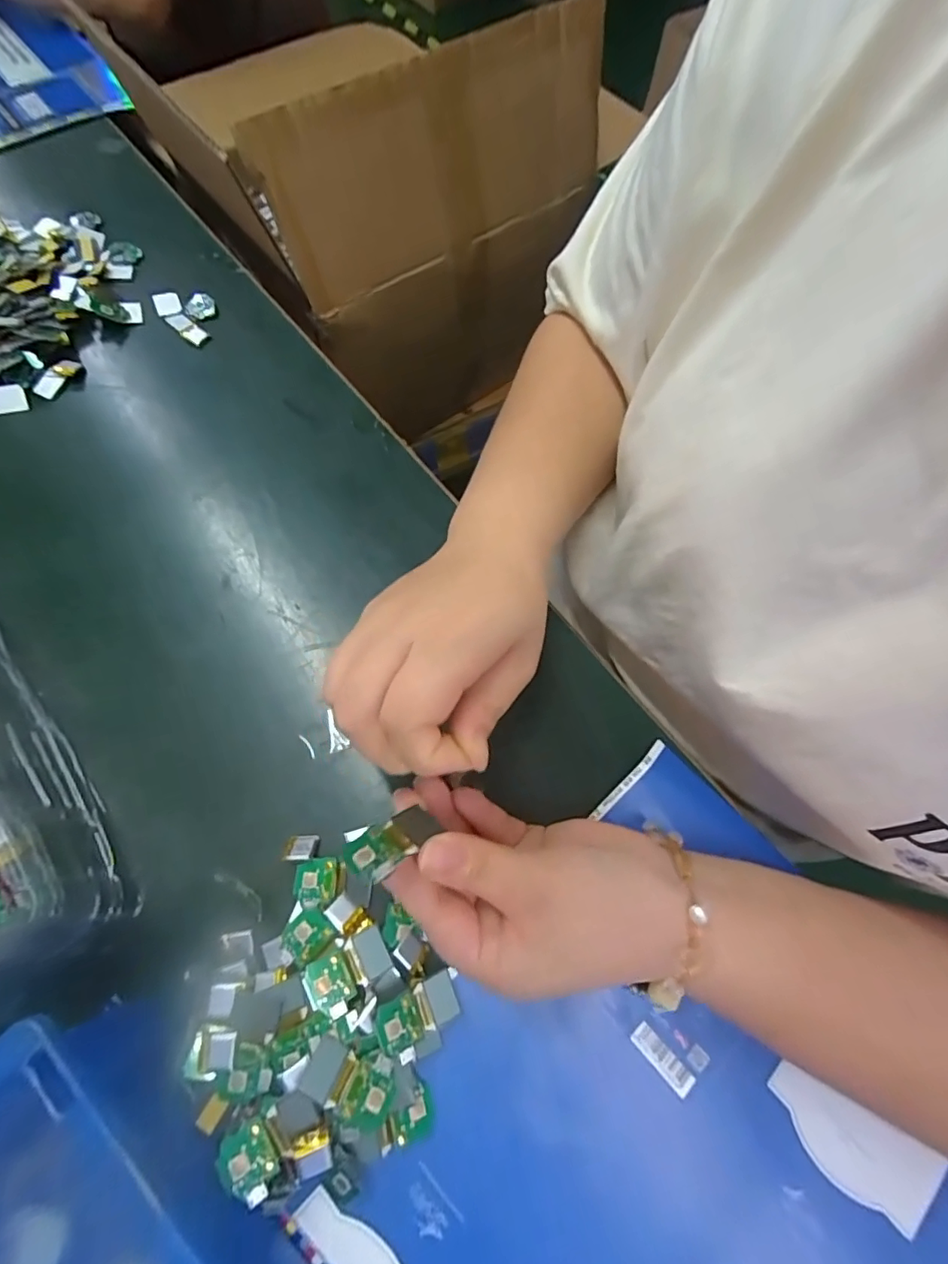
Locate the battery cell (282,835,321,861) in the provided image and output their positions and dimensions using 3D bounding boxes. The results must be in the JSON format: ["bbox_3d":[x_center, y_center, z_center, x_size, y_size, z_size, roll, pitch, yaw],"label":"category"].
[{"bbox_3d":[-0.091,0.114,0.280,0.016,0.004,0.015,-2,34,3],"label":"battery cell"}]

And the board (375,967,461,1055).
[{"bbox_3d":[-0.026,0.177,0.247,0.039,0.004,0.020,-11,70,-33],"label":"board"}]

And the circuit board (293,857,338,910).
[{"bbox_3d":[-0.082,0.129,0.274,0.021,0.004,0.022,-2,64,-7],"label":"circuit board"}]

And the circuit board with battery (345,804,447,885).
[{"bbox_3d":[-0.034,0.082,0.210,0.033,0.004,0.026,-21,30,-33],"label":"circuit board with battery"}]

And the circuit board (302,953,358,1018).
[{"bbox_3d":[-0.067,0.165,0.248,0.020,0.004,0.025,-23,54,-21],"label":"circuit board"}]

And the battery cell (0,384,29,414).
[{"bbox_3d":[-0.333,-0.167,0.380,0.023,0.004,0.020,-14,91,-8],"label":"battery cell"}]

